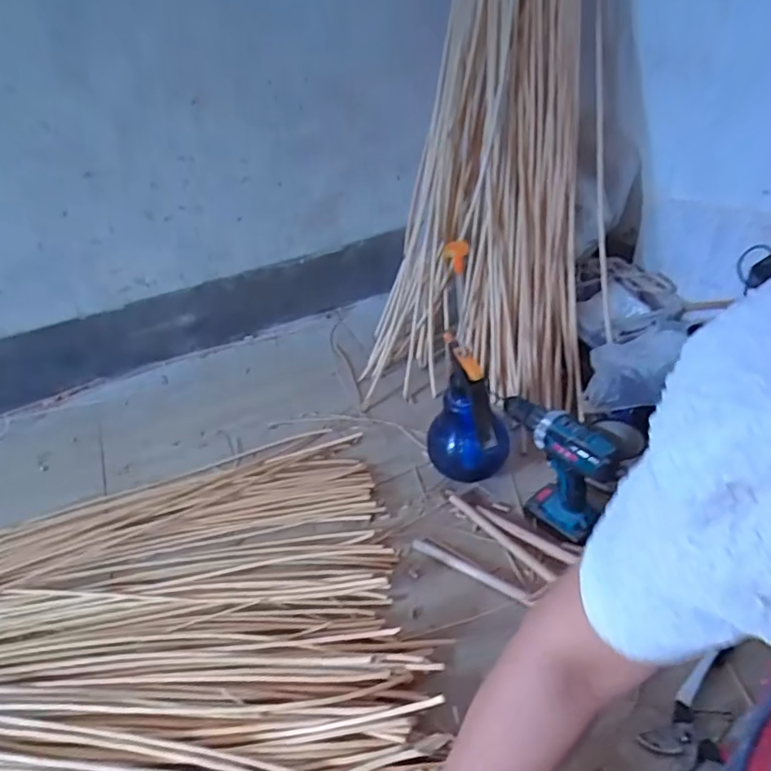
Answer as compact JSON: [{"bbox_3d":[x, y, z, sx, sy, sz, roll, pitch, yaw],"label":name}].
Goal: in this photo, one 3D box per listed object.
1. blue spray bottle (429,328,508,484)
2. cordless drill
[{"bbox_3d":[0.141,0.064,0.935,0.129,0.253,0.111,19,44,24],"label":"blue spray bottle"},{"bbox_3d":[0.265,0.128,0.880,0.068,0.201,0.183,-28,45,-27],"label":"cordless drill"}]

